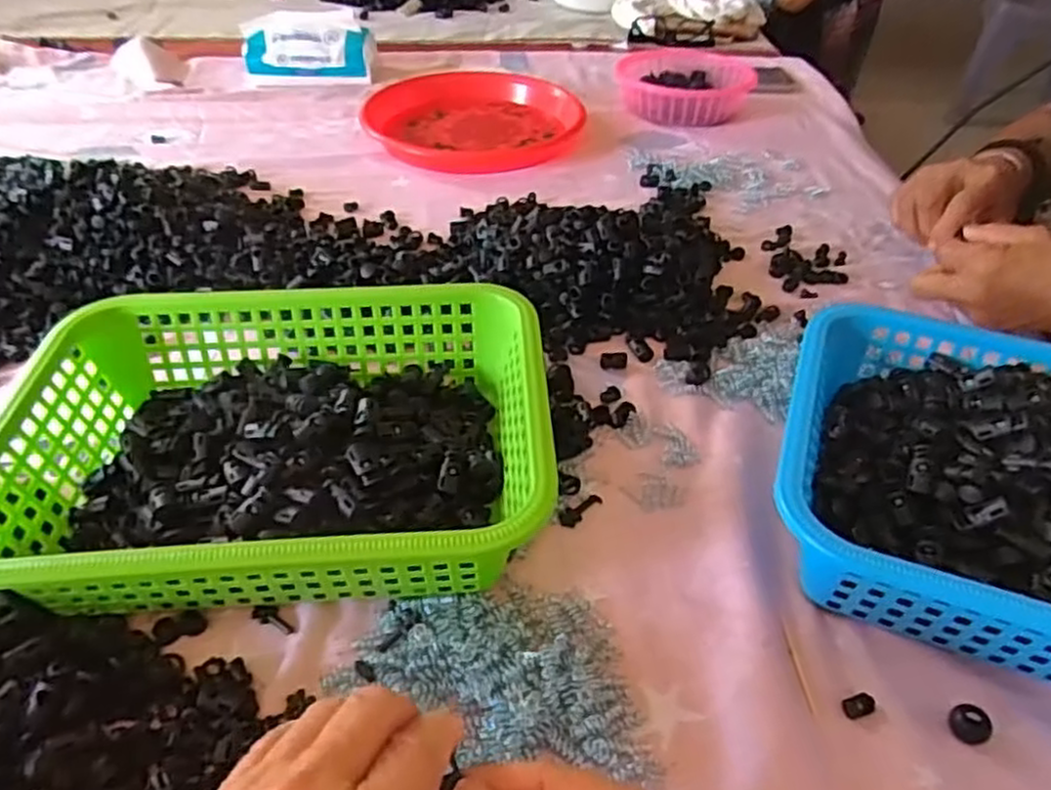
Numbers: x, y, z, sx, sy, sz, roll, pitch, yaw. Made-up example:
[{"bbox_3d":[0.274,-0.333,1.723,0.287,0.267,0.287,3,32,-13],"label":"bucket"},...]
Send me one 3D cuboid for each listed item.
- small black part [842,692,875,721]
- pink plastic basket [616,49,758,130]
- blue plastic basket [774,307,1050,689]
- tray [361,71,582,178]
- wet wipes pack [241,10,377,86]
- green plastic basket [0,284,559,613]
[{"bbox_3d":[0.165,0.153,0.364,0.016,0.005,0.011,-10,44,-14],"label":"small black part"},{"bbox_3d":[0.198,-0.385,0.924,0.167,0.043,0.158,14,44,12],"label":"pink plastic basket"},{"bbox_3d":[0.287,0.065,0.400,0.293,0.079,0.216,17,45,15],"label":"blue plastic basket"},{"bbox_3d":[-0.074,-0.335,0.866,0.217,0.036,0.247,-27,51,-28],"label":"tray"},{"bbox_3d":[-0.283,-0.450,0.961,0.164,0.076,0.071,-3,43,-6],"label":"wet wipes pack"},{"bbox_3d":[-0.138,0.026,0.433,0.293,0.077,0.209,-2,43,-6],"label":"green plastic basket"}]

